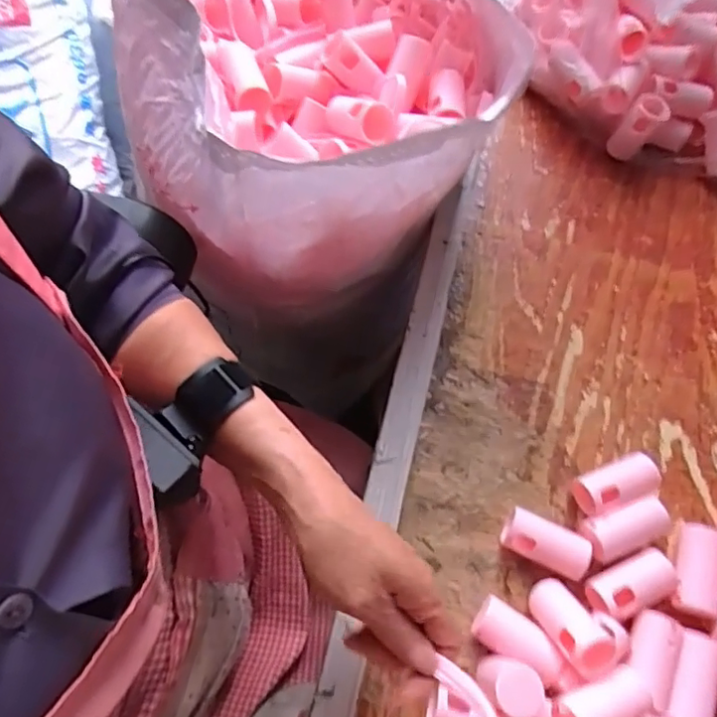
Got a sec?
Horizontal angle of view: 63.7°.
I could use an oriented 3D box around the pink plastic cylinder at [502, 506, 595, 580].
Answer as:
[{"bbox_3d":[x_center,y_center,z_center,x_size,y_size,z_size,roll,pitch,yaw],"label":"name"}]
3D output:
[{"bbox_3d":[0.143,0.141,0.440,0.065,0.023,0.031,25,68,7],"label":"pink plastic cylinder"}]

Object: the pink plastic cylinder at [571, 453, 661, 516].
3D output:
[{"bbox_3d":[0.209,0.100,0.461,0.062,0.032,0.033,-17,69,-11],"label":"pink plastic cylinder"}]

